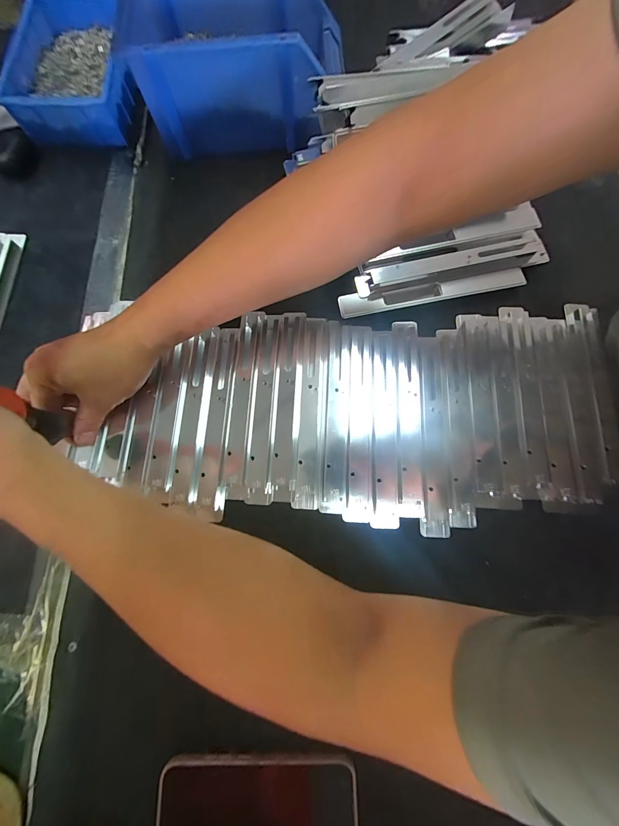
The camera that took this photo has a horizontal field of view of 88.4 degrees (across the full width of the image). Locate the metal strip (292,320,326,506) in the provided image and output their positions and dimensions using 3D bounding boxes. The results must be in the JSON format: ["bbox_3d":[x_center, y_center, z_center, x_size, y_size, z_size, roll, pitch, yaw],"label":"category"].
[{"bbox_3d":[0.000,-0.008,0.337,0.029,0.015,0.209,3,76,1],"label":"metal strip"}]

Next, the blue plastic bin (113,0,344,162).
[{"bbox_3d":[-0.083,-0.427,0.388,0.253,0.111,0.163,-10,77,-2],"label":"blue plastic bin"}]

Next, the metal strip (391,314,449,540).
[{"bbox_3d":[0.115,0.008,0.327,0.026,0.007,0.227,-5,76,-1],"label":"metal strip"}]

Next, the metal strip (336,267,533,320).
[{"bbox_3d":[0.144,-0.139,0.364,0.218,0.011,0.028,-11,77,-2],"label":"metal strip"}]

